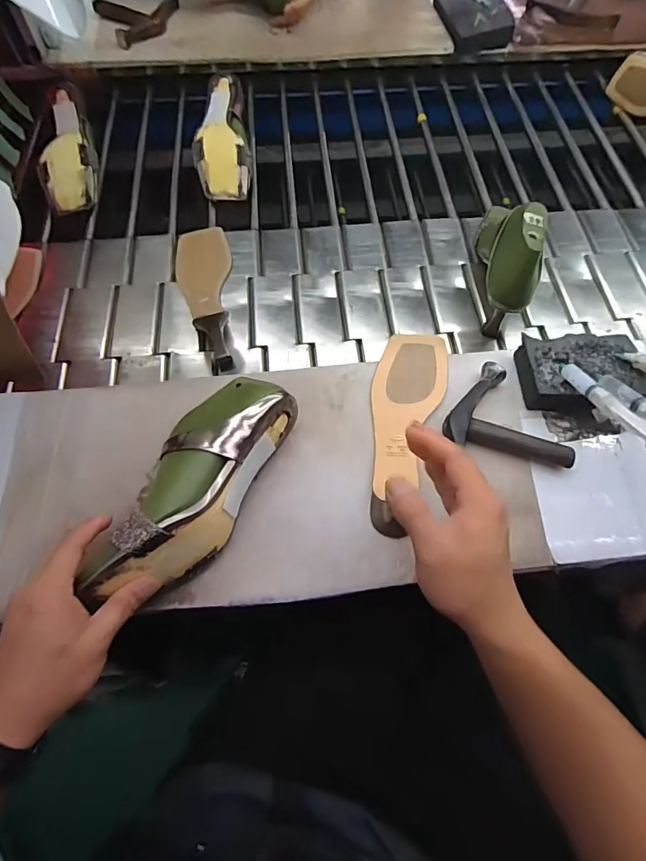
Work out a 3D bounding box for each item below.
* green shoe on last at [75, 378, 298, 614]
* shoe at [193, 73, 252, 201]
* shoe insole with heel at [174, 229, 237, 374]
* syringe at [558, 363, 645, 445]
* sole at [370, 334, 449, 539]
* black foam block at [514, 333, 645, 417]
[{"bbox_3d":[-0.121,0.046,0.430,0.099,0.073,0.241,24,59,10],"label":"green shoe on last"},{"bbox_3d":[-0.168,-0.478,0.759,0.088,0.077,0.232,-8,65,-2],"label":"shoe"},{"bbox_3d":[-0.160,-0.202,0.631,0.078,0.053,0.245,-14,65,-5],"label":"shoe insole with heel"},{"bbox_3d":[0.268,-0.030,0.438,0.014,0.017,0.150,-6,34,-3],"label":"syringe"},{"bbox_3d":[0.086,-0.008,0.500,0.077,0.010,0.246,14,63,6],"label":"sole"},{"bbox_3d":[0.292,-0.065,0.513,0.129,0.039,0.088,-2,65,1],"label":"black foam block"}]

